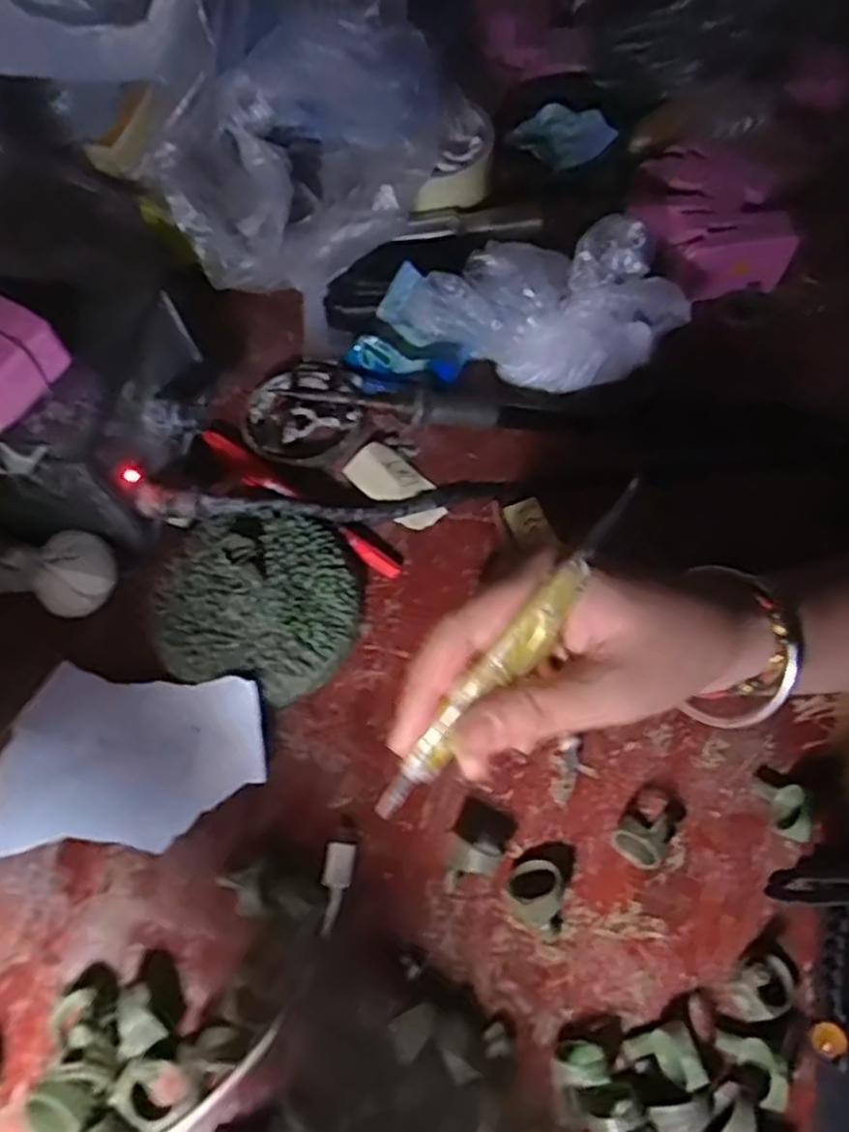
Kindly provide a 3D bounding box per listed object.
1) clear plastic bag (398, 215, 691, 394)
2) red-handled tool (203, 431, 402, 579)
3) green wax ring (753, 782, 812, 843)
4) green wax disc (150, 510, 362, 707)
[{"bbox_3d":[0.071,-0.149,0.441,0.160,0.062,0.071,1,66,0],"label":"clear plastic bag"},{"bbox_3d":[-0.071,-0.036,0.418,0.140,0.011,0.013,35,70,14],"label":"red-handled tool"},{"bbox_3d":[0.169,0.113,0.350,0.016,0.016,0.028,-17,67,-8],"label":"green wax ring"},{"bbox_3d":[-0.084,0.017,0.383,0.099,0.028,0.093,0,66,0],"label":"green wax disc"}]

